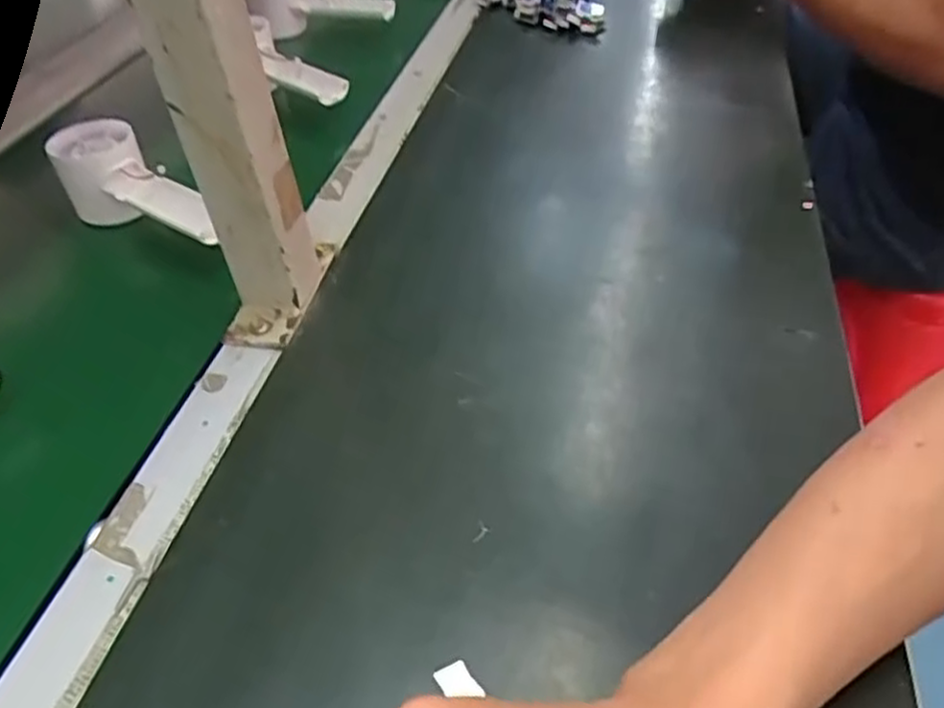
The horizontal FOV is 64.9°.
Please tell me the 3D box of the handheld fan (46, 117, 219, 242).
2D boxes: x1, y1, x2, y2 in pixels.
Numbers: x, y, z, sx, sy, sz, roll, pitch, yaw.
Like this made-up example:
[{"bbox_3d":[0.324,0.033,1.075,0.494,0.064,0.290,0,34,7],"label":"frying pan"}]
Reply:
[{"bbox_3d":[-0.230,-0.112,0.508,0.152,0.051,0.057,32,54,33],"label":"handheld fan"}]

